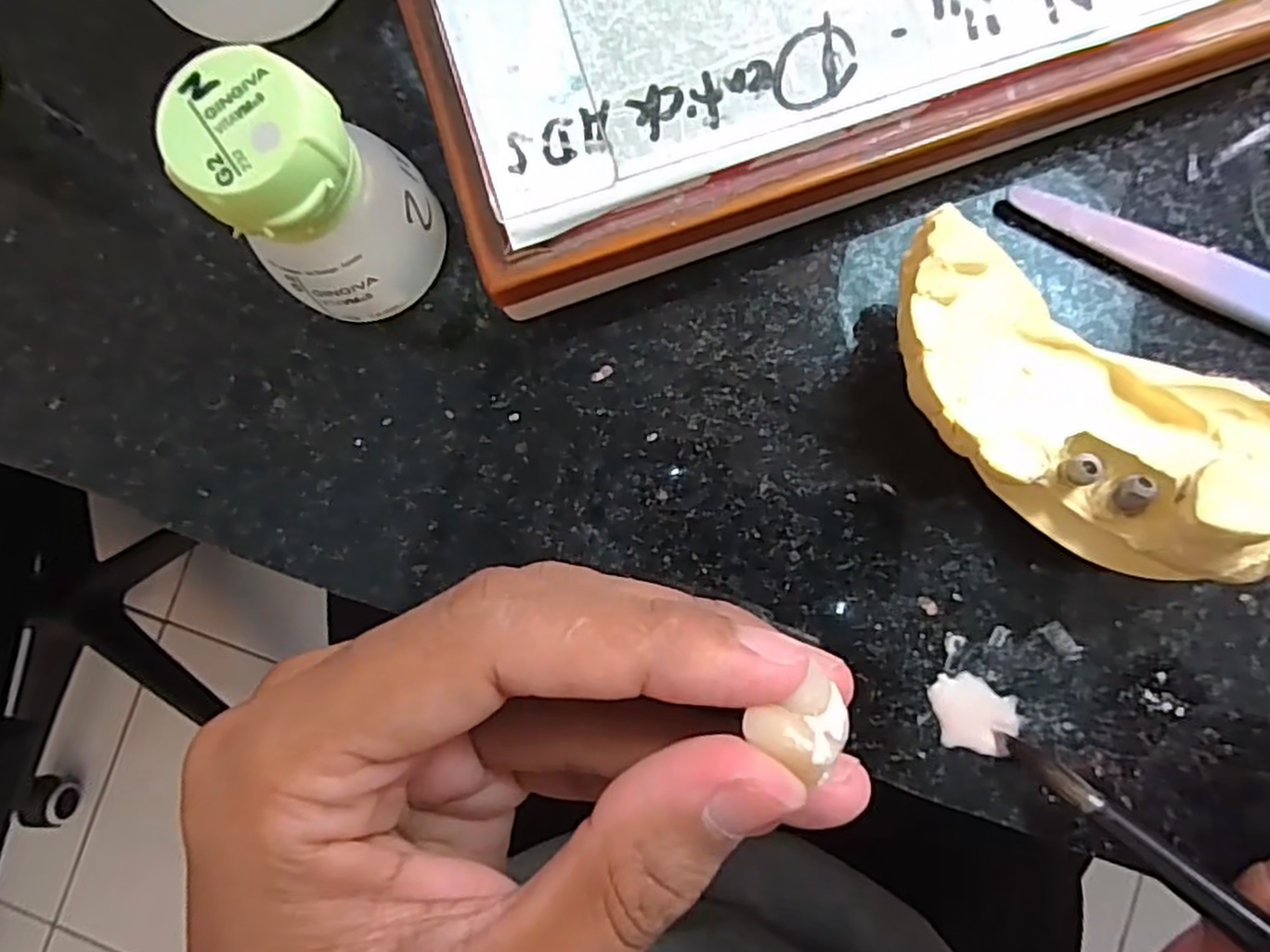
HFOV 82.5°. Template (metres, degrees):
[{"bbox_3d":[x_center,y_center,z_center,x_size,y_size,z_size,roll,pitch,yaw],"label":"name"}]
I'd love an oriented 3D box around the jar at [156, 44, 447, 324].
[{"bbox_3d":[-0.053,-0.047,0.123,0.029,0.045,0.025,-44,83,1],"label":"jar"}]

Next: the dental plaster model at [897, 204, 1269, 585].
[{"bbox_3d":[0.067,-0.009,0.114,0.068,0.035,0.031,36,89,7],"label":"dental plaster model"}]

